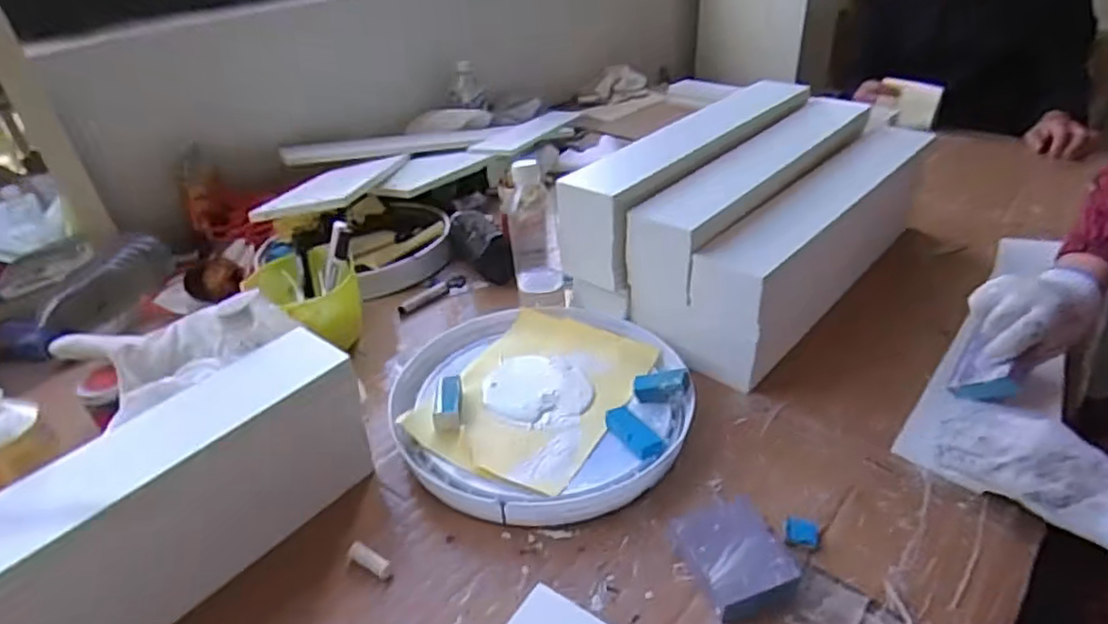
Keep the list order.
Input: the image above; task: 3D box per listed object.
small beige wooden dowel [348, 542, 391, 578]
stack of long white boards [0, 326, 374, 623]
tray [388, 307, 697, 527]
[{"bbox_3d":[-0.153,0.209,0.555,0.041,0.016,0.015,17,39,29],"label":"small beige wooden dowel"},{"bbox_3d":[-0.359,0.192,0.481,0.061,0.165,0.511,19,40,31],"label":"stack of long white boards"},{"bbox_3d":[-0.011,0.092,0.694,0.291,0.046,0.290,-3,33,2],"label":"tray"}]

